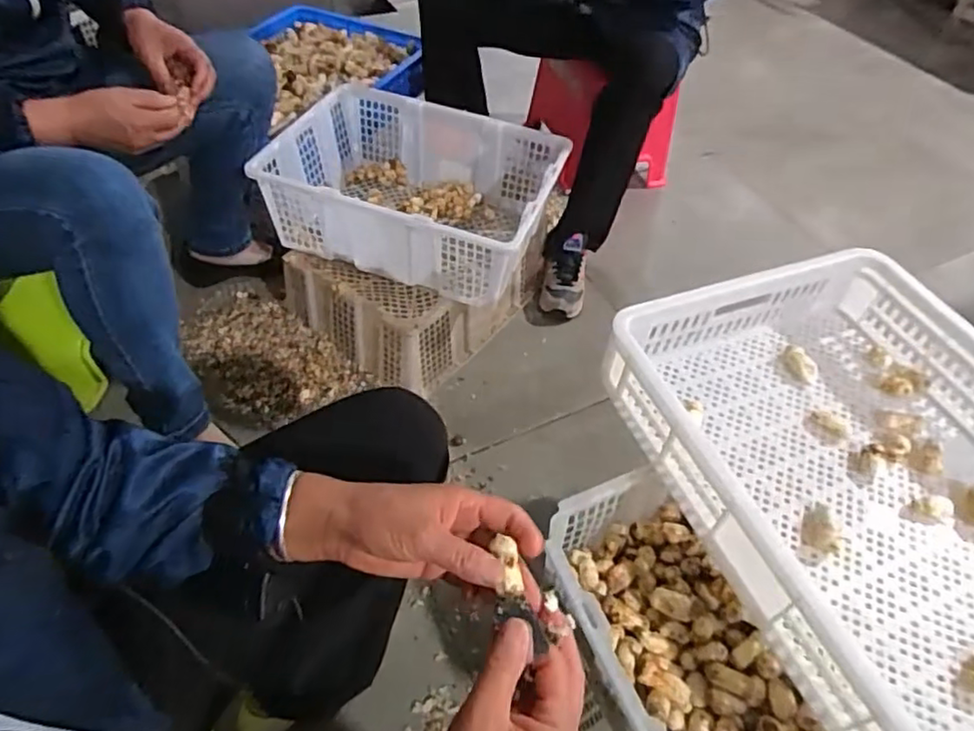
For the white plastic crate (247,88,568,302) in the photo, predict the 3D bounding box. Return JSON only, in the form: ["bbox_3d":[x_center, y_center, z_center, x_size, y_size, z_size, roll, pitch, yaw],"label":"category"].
[{"bbox_3d":[-0.125,-0.314,1.145,0.469,0.166,0.345,19,51,9],"label":"white plastic crate"}]

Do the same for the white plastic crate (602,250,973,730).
[{"bbox_3d":[0.428,0.135,0.645,0.413,0.103,0.572,-15,53,-18],"label":"white plastic crate"}]

